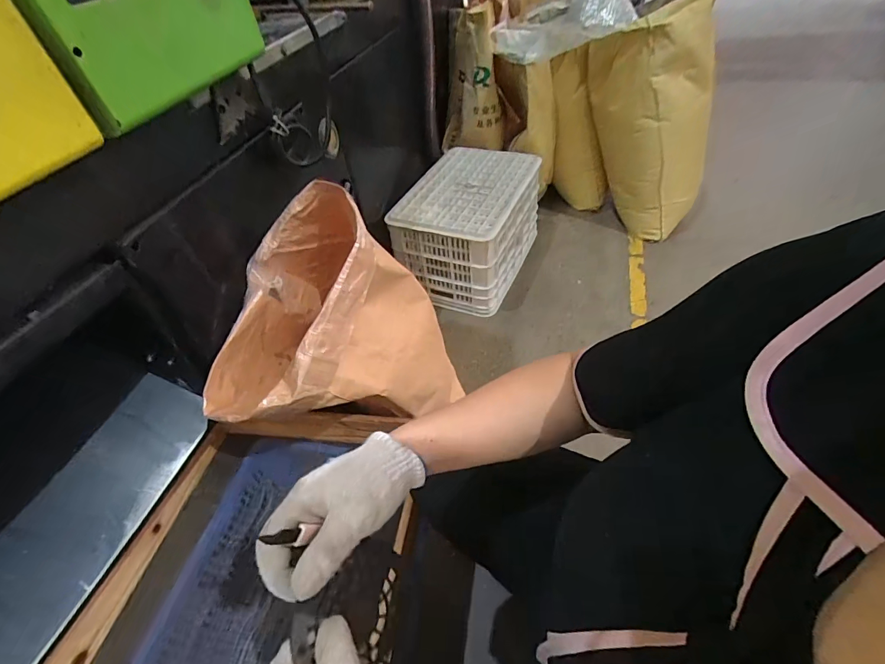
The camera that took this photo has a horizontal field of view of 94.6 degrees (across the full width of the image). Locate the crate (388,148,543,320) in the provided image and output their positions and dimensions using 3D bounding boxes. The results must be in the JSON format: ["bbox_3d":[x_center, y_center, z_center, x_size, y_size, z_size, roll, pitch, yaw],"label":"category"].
[{"bbox_3d":[0.100,-0.352,1.397,0.334,0.332,0.469,18,52,22],"label":"crate"}]

